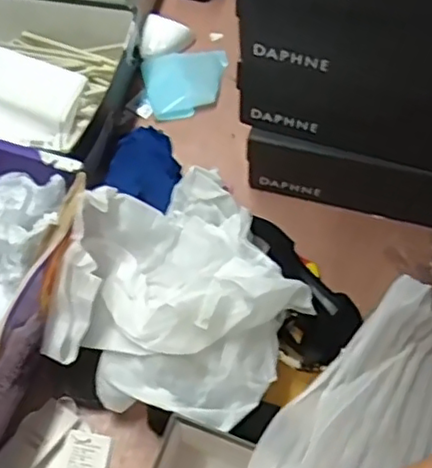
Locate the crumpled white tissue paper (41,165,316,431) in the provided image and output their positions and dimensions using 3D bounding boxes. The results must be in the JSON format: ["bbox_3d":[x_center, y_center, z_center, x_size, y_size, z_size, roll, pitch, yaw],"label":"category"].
[{"bbox_3d":[-0.031,0.045,0.610,0.212,0.089,0.221,18,60,11],"label":"crumpled white tissue paper"}]

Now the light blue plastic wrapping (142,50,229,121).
[{"bbox_3d":[-0.036,-0.205,0.874,0.113,0.018,0.106,-11,58,-7],"label":"light blue plastic wrapping"}]

